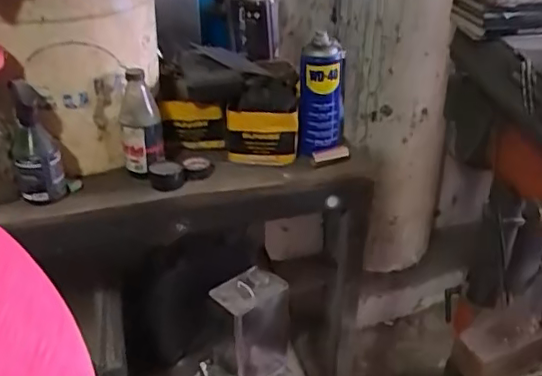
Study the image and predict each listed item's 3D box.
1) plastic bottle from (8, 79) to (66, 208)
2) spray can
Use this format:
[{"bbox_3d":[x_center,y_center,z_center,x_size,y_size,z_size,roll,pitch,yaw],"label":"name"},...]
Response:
[{"bbox_3d":[-0.338,-0.065,0.835,0.063,0.172,0.064,-12,9,-18],"label":"plastic bottle"},{"bbox_3d":[0.081,-0.151,0.931,0.070,0.183,0.067,0,31,0],"label":"spray can"}]

